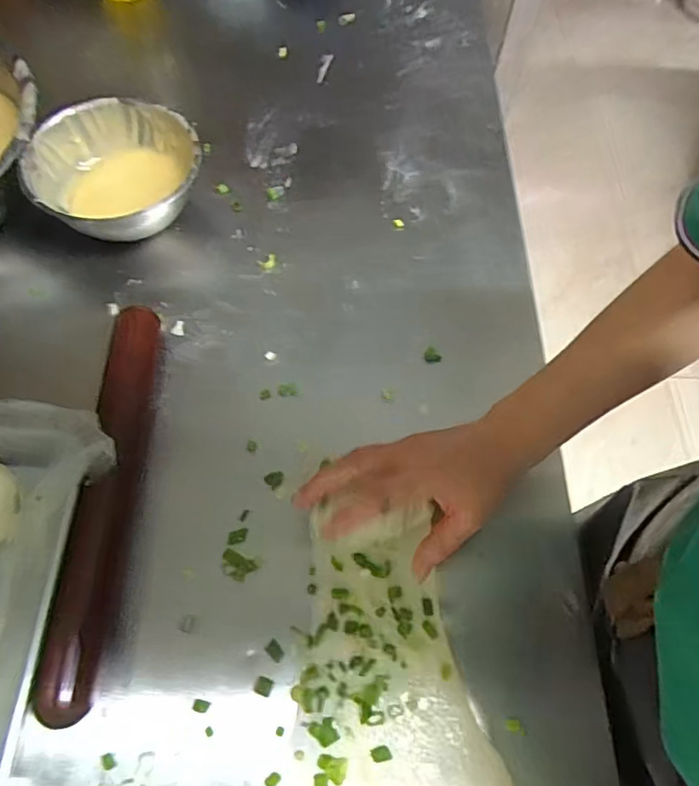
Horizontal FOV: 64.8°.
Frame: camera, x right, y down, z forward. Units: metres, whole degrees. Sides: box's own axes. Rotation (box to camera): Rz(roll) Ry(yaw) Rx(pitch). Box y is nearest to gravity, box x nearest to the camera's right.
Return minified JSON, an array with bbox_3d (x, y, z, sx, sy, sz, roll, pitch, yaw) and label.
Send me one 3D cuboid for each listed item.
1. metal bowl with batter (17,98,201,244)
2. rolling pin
[{"bbox_3d":[-0.229,-0.219,0.565,0.144,0.076,0.153,0,63,-1],"label":"metal bowl with batter"},{"bbox_3d":[-0.192,0.069,0.440,0.041,0.034,0.327,-2,63,-2],"label":"rolling pin"}]

